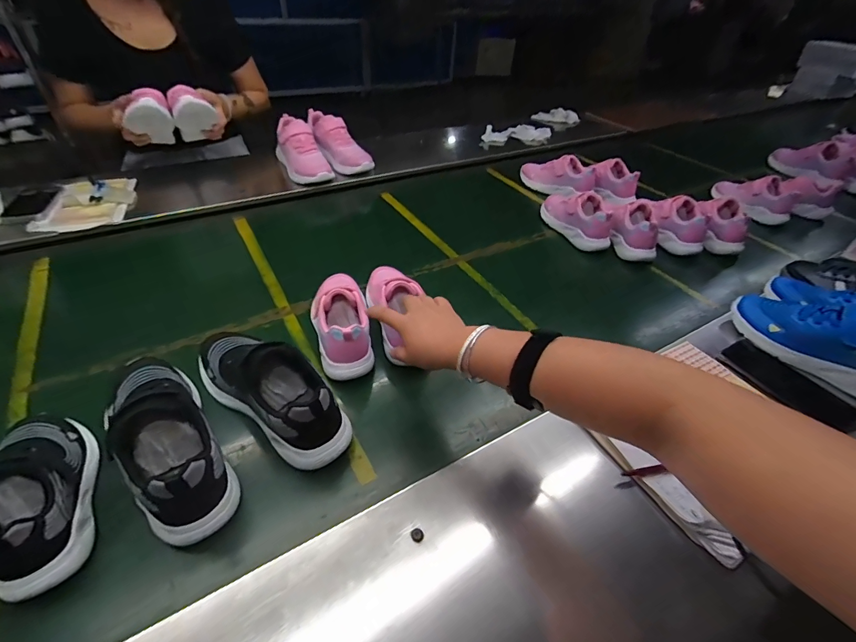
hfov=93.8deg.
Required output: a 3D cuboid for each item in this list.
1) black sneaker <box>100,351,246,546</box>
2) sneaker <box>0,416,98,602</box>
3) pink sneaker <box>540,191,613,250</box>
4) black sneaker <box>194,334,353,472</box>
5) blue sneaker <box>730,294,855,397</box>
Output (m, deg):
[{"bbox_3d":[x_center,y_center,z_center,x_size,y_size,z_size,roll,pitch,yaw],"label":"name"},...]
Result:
[{"bbox_3d":[-0.288,0.114,0.440,0.077,0.097,0.241,-26,51,-26],"label":"black sneaker"},{"bbox_3d":[-0.392,0.162,0.398,0.068,0.094,0.184,-19,48,-21],"label":"sneaker"},{"bbox_3d":[0.329,-0.246,0.903,0.067,0.101,0.198,-17,48,-19],"label":"pink sneaker"},{"bbox_3d":[-0.203,0.067,0.491,0.256,0.095,0.084,32,51,26],"label":"black sneaker"},{"bbox_3d":[0.598,0.017,0.589,0.234,0.101,0.097,36,53,29],"label":"blue sneaker"}]

